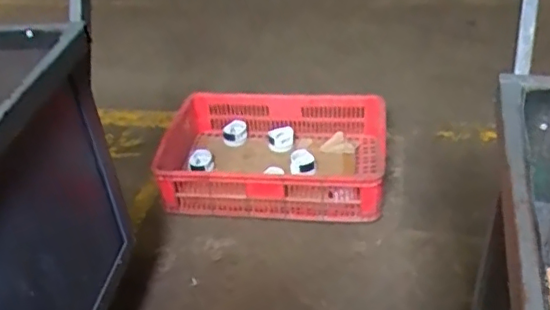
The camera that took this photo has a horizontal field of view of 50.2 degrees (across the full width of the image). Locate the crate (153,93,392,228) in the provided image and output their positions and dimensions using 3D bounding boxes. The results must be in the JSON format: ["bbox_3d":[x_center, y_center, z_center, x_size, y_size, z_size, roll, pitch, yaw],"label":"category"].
[{"bbox_3d":[-0.003,0.001,1.747,0.655,0.164,0.446,0,36,7],"label":"crate"}]

